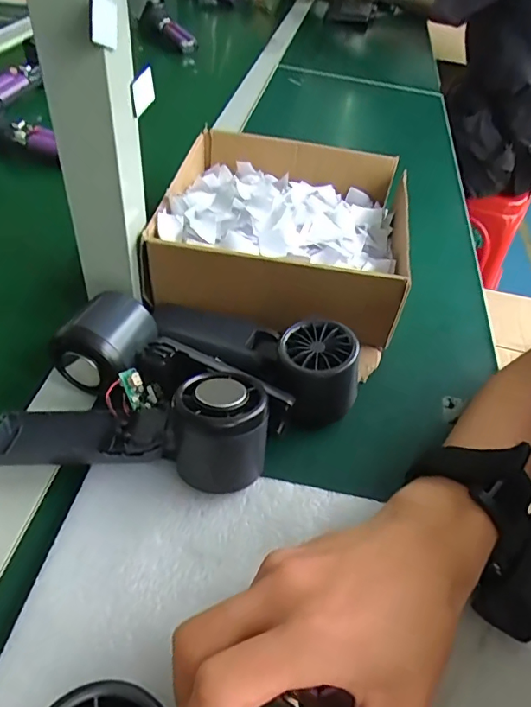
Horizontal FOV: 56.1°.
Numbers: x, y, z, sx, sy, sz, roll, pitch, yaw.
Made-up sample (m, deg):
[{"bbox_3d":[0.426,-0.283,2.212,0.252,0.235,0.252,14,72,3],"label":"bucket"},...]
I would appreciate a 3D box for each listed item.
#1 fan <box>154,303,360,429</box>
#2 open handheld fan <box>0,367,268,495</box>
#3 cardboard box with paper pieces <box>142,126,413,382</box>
[{"bbox_3d":[-0.012,-0.010,0.365,0.164,0.059,0.048,30,49,21],"label":"fan"},{"bbox_3d":[-0.080,0.037,0.303,0.162,0.054,0.070,6,45,-2],"label":"open handheld fan"},{"bbox_3d":[0.018,-0.107,0.451,0.207,0.080,0.231,11,45,3],"label":"cardboard box with paper pieces"}]

